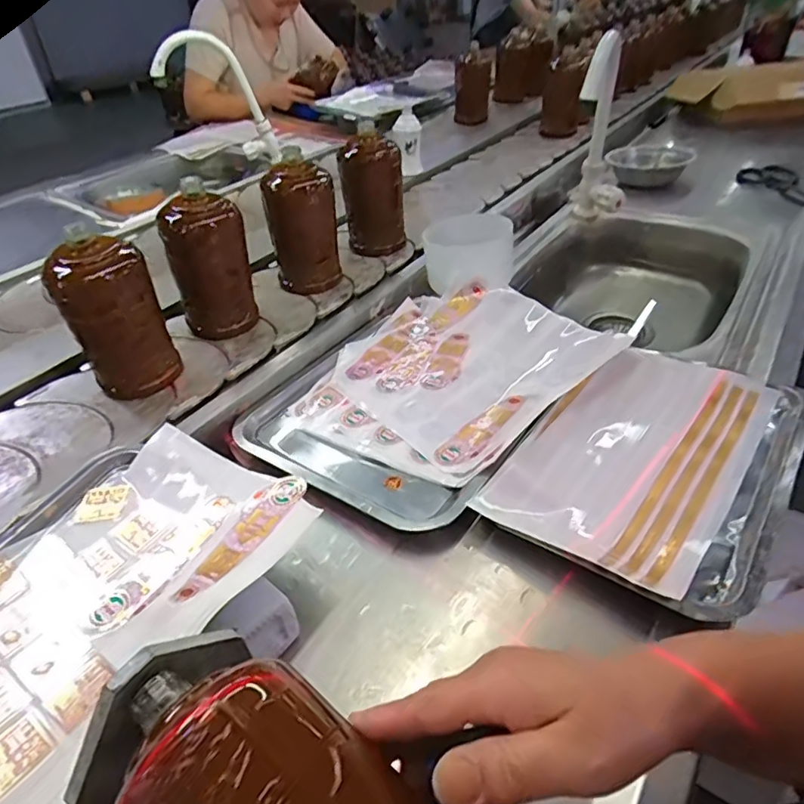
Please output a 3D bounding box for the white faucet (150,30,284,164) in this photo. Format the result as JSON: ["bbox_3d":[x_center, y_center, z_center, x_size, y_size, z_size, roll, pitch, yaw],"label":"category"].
[{"bbox_3d":[-0.437,-0.717,1.310,0.246,0.277,0.103,-8,39,-5],"label":"white faucet"}]

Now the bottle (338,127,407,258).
[{"bbox_3d":[-0.045,-0.322,0.858,0.093,0.164,0.071,-5,38,-1],"label":"bottle"}]

